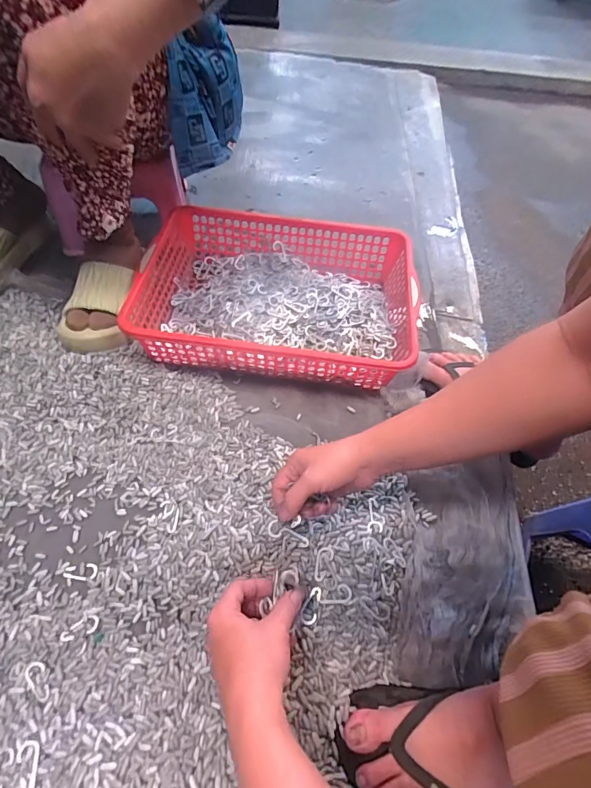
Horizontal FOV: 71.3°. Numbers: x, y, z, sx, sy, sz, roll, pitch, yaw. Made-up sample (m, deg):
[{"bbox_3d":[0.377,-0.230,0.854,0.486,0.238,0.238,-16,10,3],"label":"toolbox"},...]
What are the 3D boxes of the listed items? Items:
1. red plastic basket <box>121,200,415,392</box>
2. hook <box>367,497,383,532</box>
[{"bbox_3d":[-0.027,-0.151,0.658,0.404,0.101,0.295,8,55,2],"label":"red plastic basket"},{"bbox_3d":[0.096,0.147,0.509,0.020,0.007,0.045,3,55,-1],"label":"hook"}]

